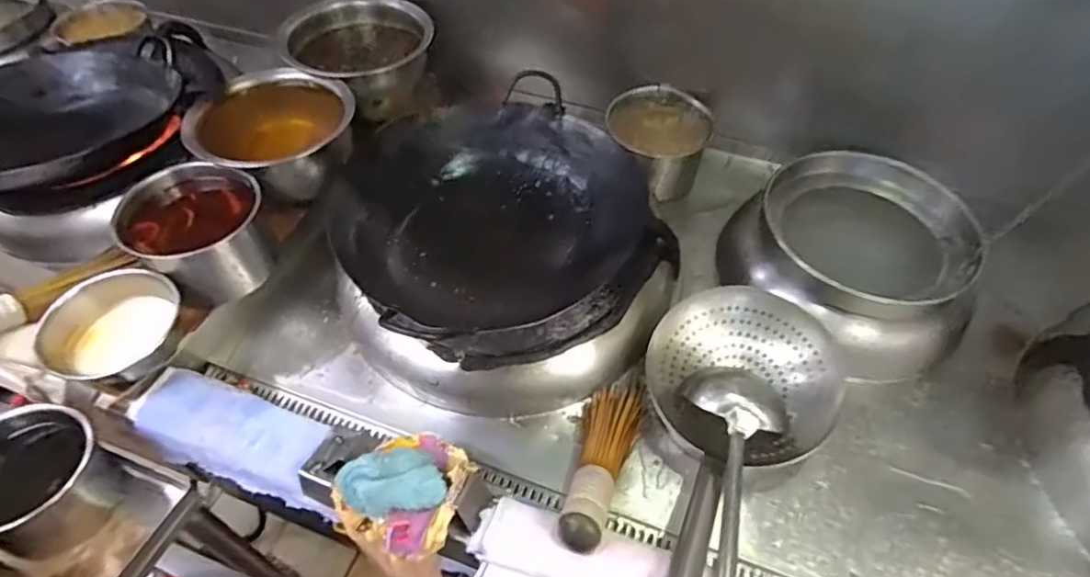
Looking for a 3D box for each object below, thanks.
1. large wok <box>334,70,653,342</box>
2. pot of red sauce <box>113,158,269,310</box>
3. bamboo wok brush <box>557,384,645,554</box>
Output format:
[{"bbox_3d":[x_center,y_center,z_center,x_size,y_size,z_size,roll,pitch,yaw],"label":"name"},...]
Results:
[{"bbox_3d":[-0.085,-0.099,0.856,0.403,0.140,0.374,-23,54,-16],"label":"large wok"},{"bbox_3d":[-0.515,-0.076,0.876,0.180,0.154,0.164,-1,52,1],"label":"pot of red sauce"},{"bbox_3d":[0.070,0.215,0.708,0.076,0.068,0.261,13,23,12],"label":"bamboo wok brush"}]

